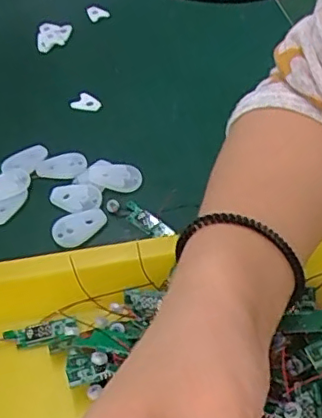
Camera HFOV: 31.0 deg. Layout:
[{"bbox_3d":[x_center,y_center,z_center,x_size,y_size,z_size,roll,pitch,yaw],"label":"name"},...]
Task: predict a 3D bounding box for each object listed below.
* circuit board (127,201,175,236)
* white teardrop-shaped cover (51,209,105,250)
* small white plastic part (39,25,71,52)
[{"bbox_3d":[-0.010,0.008,0.379,0.038,0.006,0.012,32,59,30],"label":"circuit board"},{"bbox_3d":[-0.053,0.010,0.375,0.035,0.005,0.022,-31,52,-20],"label":"white teardrop-shaped cover"},{"bbox_3d":[-0.098,-0.159,0.535,0.029,0.007,0.032,-2,59,-4],"label":"small white plastic part"}]

